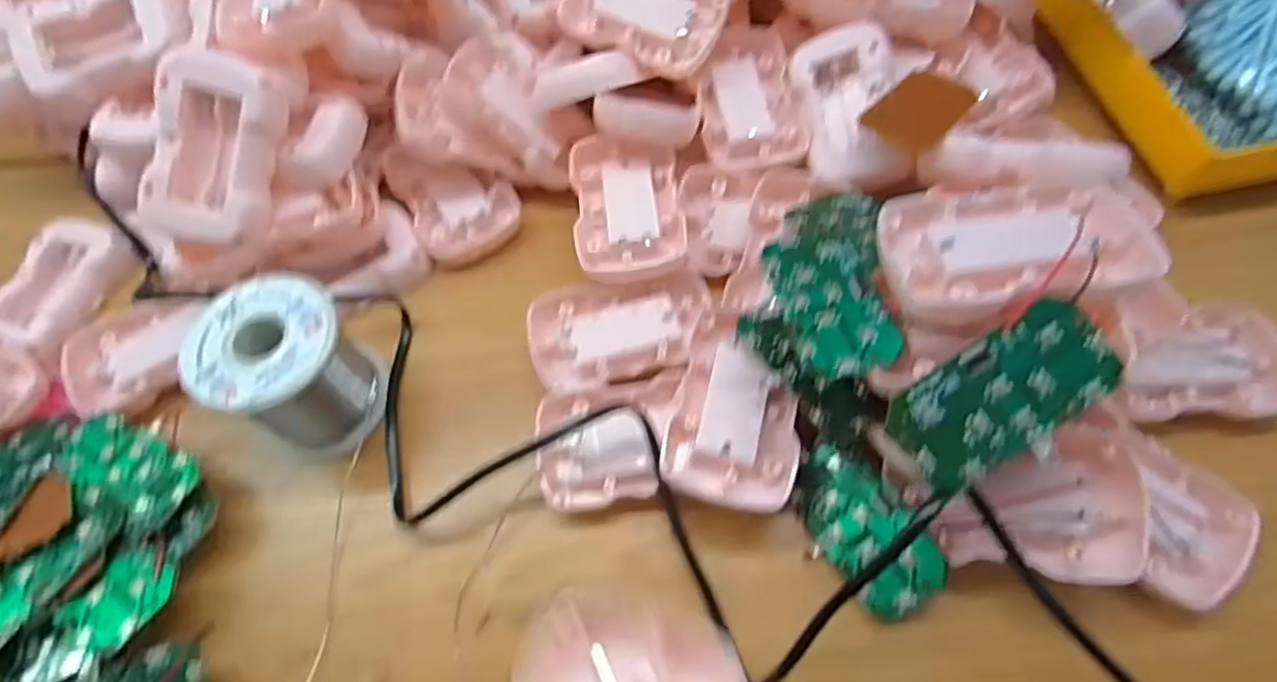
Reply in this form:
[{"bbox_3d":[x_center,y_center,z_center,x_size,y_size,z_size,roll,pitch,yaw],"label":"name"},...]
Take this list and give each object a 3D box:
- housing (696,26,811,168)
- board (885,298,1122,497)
[{"bbox_3d":[0.059,-0.134,0.364,0.053,0.022,0.083,-9,62,-1],"label":"housing"},{"bbox_3d":[0.121,0.018,0.220,0.072,0.004,0.036,-36,81,4],"label":"board"}]

